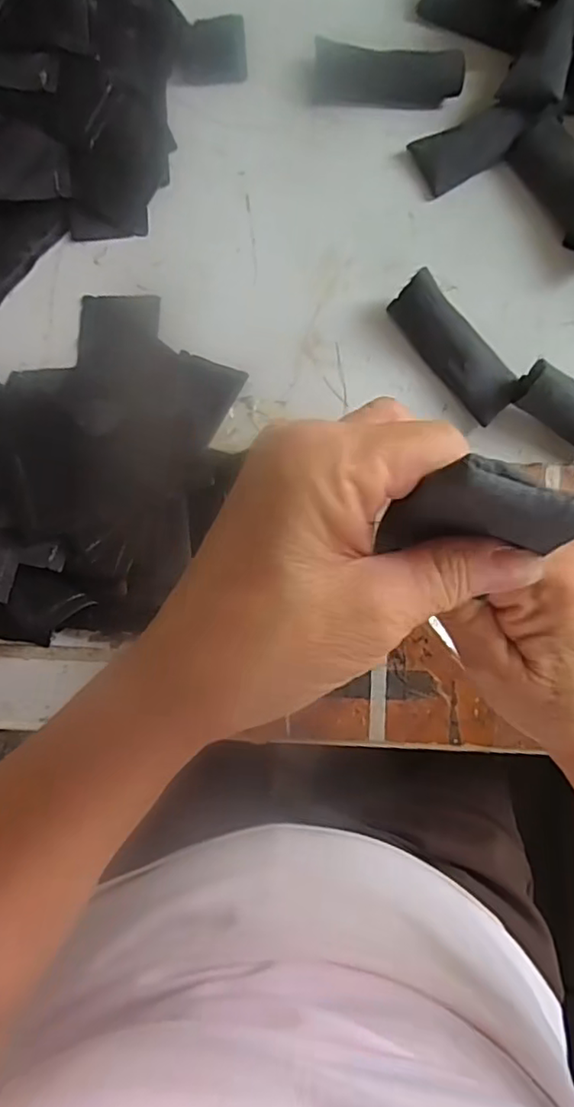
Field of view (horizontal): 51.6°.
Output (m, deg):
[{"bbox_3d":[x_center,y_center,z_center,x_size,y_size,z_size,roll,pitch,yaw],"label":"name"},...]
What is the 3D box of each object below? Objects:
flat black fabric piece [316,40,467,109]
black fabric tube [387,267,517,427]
[{"bbox_3d":[0.074,-0.350,0.434,0.106,0.015,0.038,5,82,2],"label":"flat black fabric piece"},{"bbox_3d":[0.112,-0.135,0.392,0.036,0.030,0.100,-37,83,-4],"label":"black fabric tube"}]

